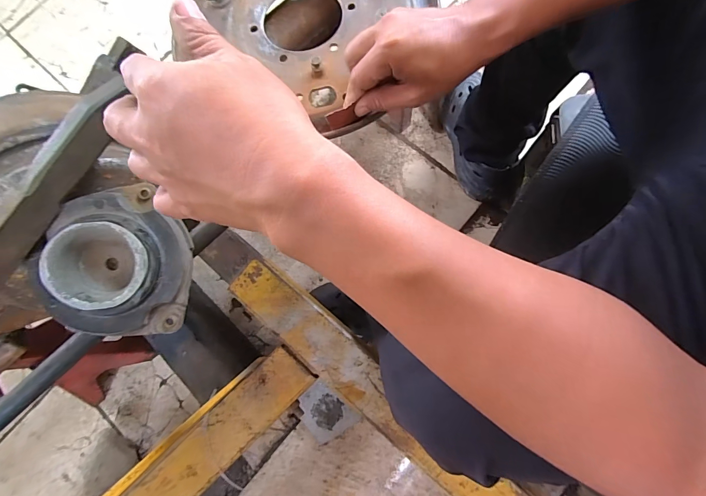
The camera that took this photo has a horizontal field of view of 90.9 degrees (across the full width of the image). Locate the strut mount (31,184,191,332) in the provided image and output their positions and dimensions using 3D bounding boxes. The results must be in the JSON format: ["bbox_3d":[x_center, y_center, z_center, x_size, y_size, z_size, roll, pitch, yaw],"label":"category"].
[{"bbox_3d":[-0.209,0.012,0.311,0.117,0.055,0.127,7,81,-26],"label":"strut mount"}]

